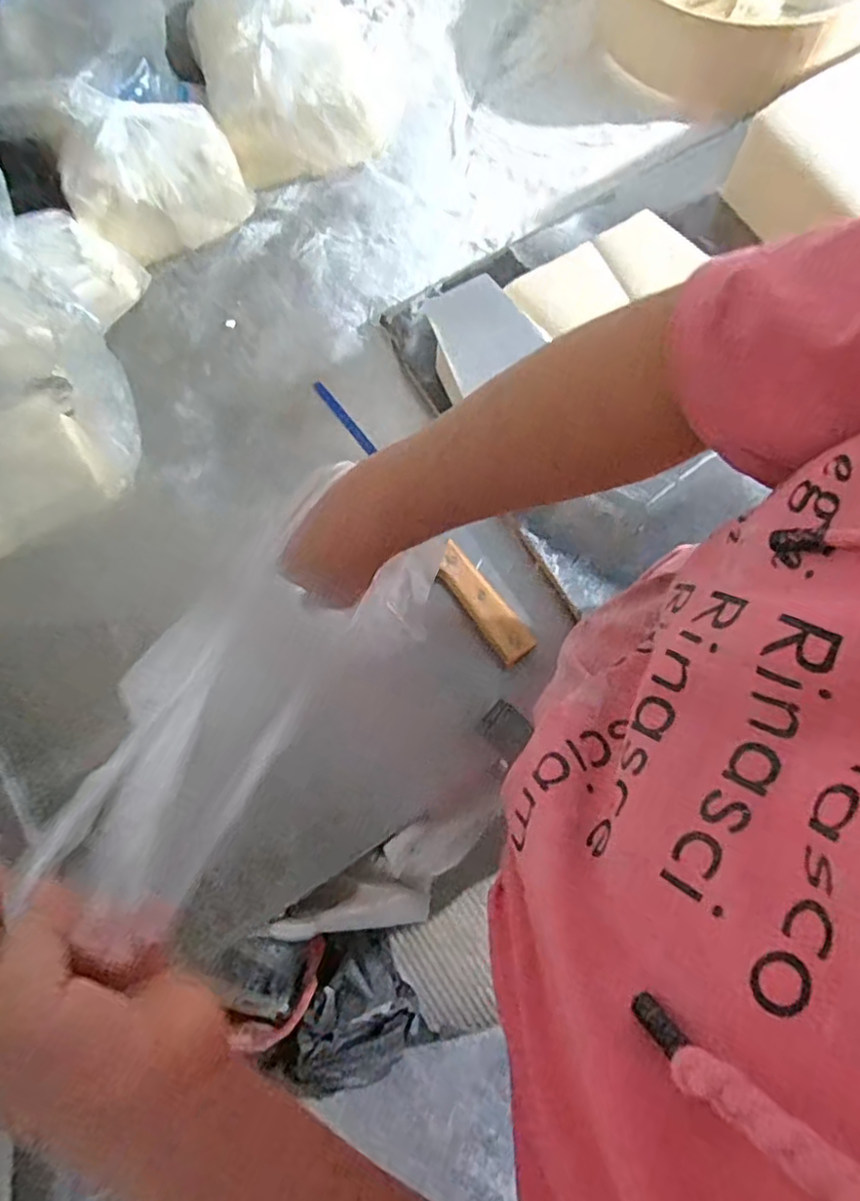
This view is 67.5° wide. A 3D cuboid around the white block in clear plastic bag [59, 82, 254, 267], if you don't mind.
[{"bbox_3d":[-0.265,-0.407,0.617,0.159,0.132,0.076,-32,78,-6],"label":"white block in clear plastic bag"}]

